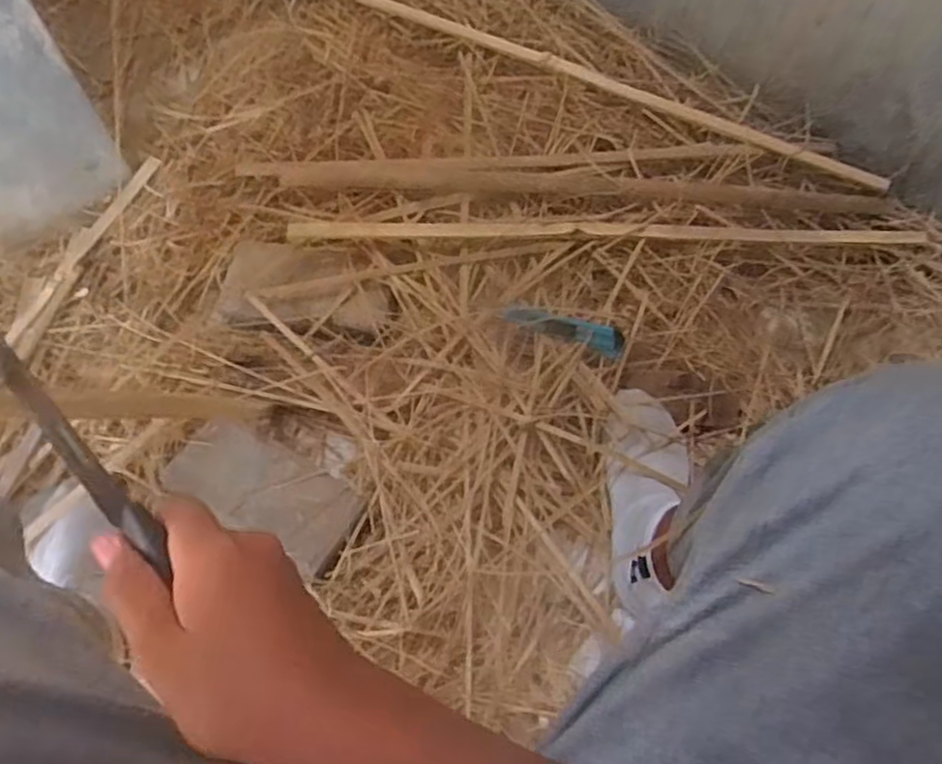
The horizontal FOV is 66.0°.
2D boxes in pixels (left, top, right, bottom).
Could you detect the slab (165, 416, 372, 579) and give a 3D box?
[{"bbox_3d":[-0.224,0.113,0.782,0.210,0.019,0.099,28,66,12],"label":"slab"}]

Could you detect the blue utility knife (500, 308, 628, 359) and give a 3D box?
[{"bbox_3d":[0.104,-0.062,0.823,0.139,0.012,0.031,16,64,7],"label":"blue utility knife"}]

